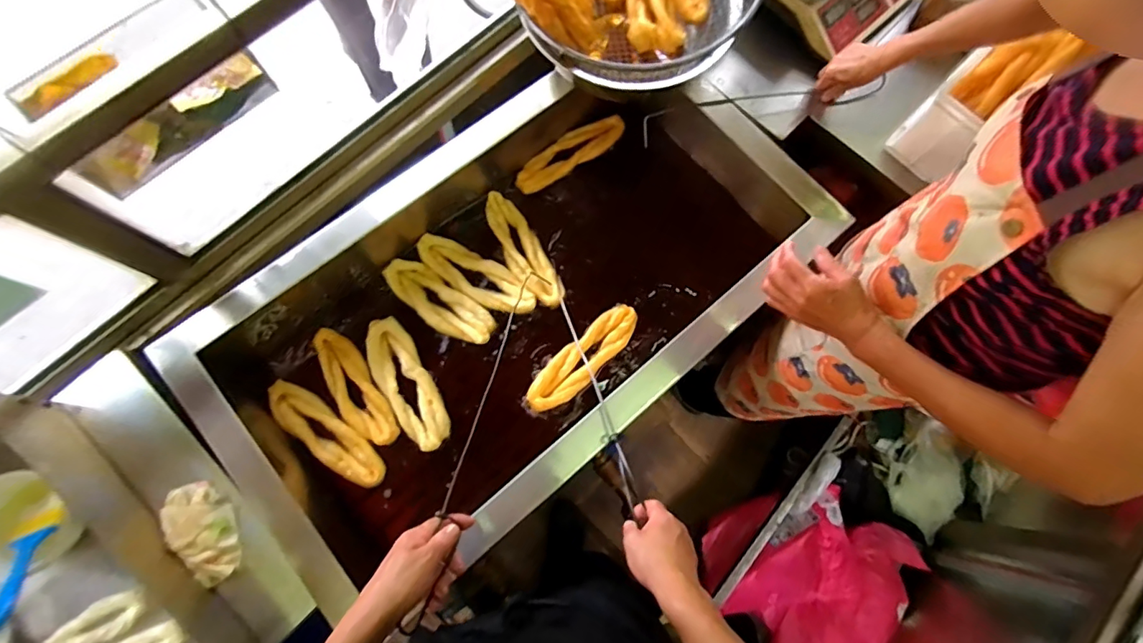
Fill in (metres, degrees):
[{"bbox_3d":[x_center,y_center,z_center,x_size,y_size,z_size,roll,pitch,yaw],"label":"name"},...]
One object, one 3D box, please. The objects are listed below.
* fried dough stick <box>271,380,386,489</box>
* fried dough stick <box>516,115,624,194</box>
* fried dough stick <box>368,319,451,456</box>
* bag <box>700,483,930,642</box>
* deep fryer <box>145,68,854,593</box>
[{"bbox_3d":[-0.442,0.200,0.895,0.269,0.023,0.068,37,77,9],"label":"fried dough stick"},{"bbox_3d":[-0.006,-0.357,1.062,0.261,0.026,0.079,-34,78,-10],"label":"fried dough stick"},{"bbox_3d":[-0.304,0.108,0.909,0.083,0.037,0.263,-30,77,-9],"label":"fried dough stick"},{"bbox_3d":[0.590,0.632,1.260,0.423,0.304,0.385,-44,80,-12],"label":"bag"},{"bbox_3d":[-0.098,-0.050,0.906,1.033,0.239,0.593,-39,79,-11],"label":"deep fryer"}]

